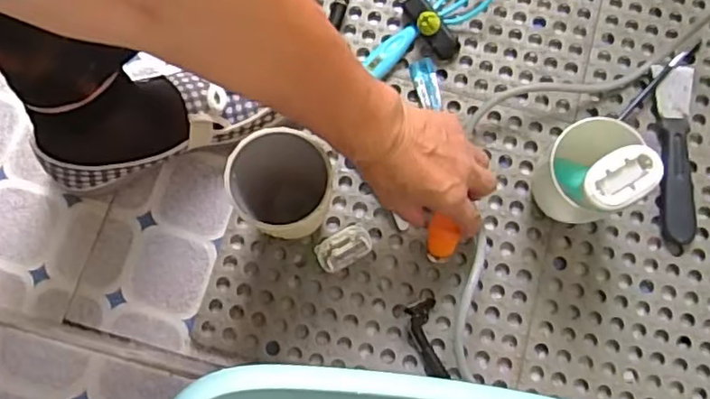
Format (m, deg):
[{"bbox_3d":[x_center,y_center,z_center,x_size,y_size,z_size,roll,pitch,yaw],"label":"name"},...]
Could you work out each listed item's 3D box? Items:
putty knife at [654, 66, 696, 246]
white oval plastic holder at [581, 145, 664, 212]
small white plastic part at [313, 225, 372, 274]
[{"bbox_3d":[0.296,-0.043,0.579,0.034,0.018,0.168,5,77,1],"label":"putty knife"},{"bbox_3d":[0.192,-0.015,0.450,0.058,0.011,0.037,-31,79,-7],"label":"white oval plastic holder"},{"bbox_3d":[-0.010,0.045,0.560,0.049,0.021,0.030,-29,79,-7],"label":"small white plastic part"}]

